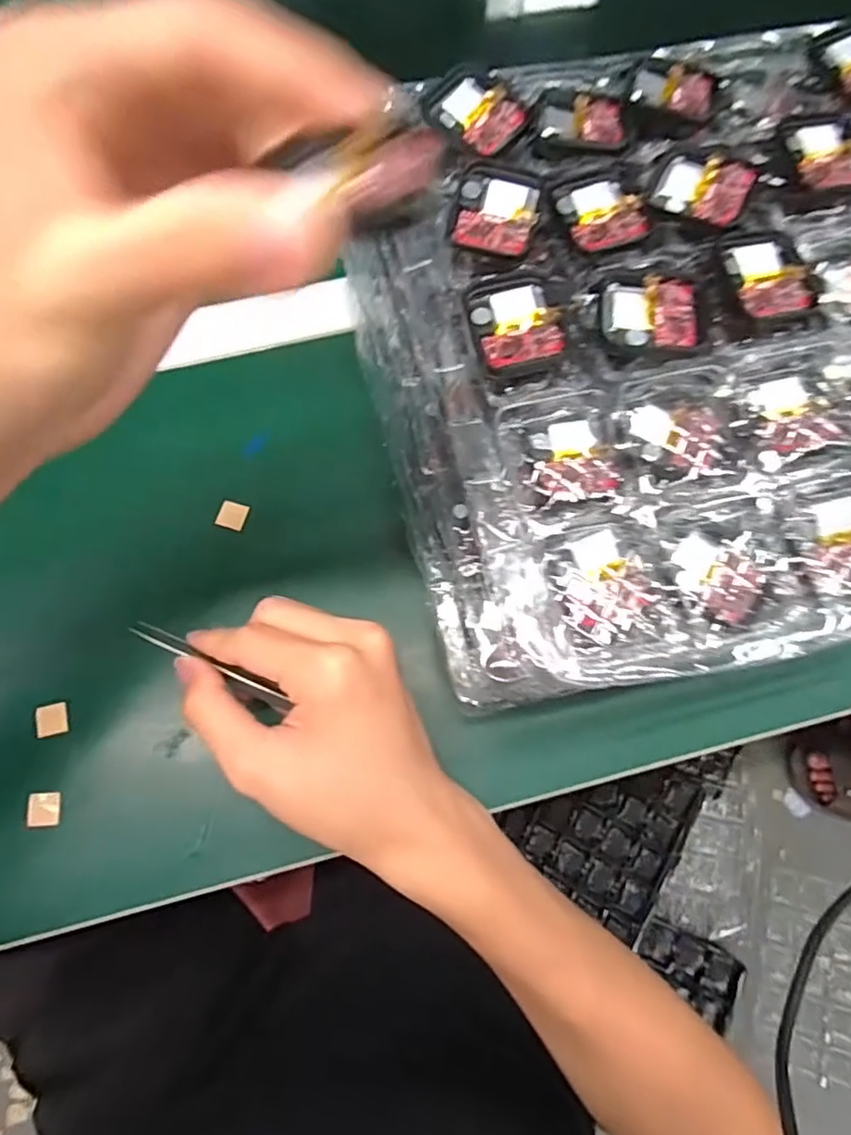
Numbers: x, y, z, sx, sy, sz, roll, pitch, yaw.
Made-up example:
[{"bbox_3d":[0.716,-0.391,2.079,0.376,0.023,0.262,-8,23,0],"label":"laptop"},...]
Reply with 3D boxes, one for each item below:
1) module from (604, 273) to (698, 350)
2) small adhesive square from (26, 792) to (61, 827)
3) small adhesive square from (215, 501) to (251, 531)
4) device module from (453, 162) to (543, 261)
[{"bbox_3d":[0.091,-0.102,0.249,0.038,0.005,0.031,0,73,0],"label":"module"},{"bbox_3d":[-0.195,0.124,0.316,0.014,0.005,0.017,-4,73,-1],"label":"small adhesive square"},{"bbox_3d":[-0.112,-0.030,0.360,0.015,0.004,0.016,13,74,4],"label":"small adhesive square"},{"bbox_3d":[0.031,-0.151,0.262,0.035,0.008,0.038,14,74,4],"label":"device module"}]

